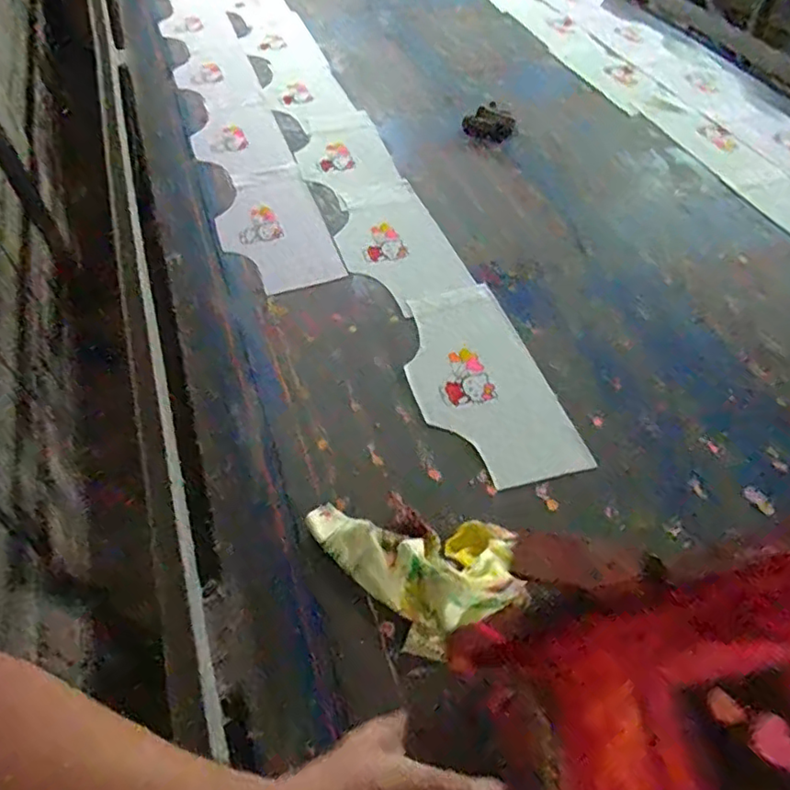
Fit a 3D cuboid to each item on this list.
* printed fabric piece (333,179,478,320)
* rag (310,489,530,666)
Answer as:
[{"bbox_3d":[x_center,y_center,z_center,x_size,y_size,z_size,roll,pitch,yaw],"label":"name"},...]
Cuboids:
[{"bbox_3d":[-0.002,-0.224,0.885,0.153,0.010,0.265,-18,54,-14],"label":"printed fabric piece"},{"bbox_3d":[0.021,0.139,0.562,0.131,0.062,0.187,-33,59,-24],"label":"rag"}]

